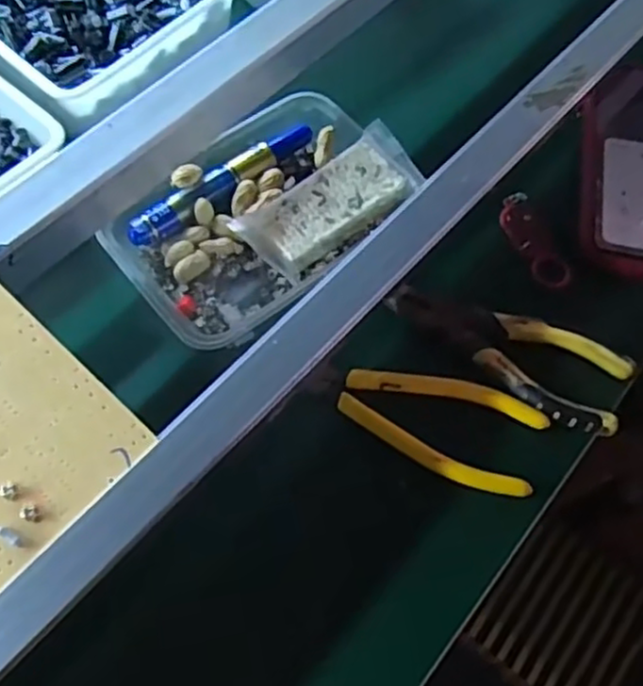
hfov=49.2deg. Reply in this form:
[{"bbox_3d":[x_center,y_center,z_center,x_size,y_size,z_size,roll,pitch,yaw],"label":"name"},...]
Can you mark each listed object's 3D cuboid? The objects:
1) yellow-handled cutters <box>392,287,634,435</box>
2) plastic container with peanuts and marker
[{"bbox_3d":[0.099,0.005,0.385,0.132,0.018,0.048,23,67,10],"label":"yellow-handled cutters"},{"bbox_3d":[-0.035,-0.077,0.409,0.166,0.034,0.106,-38,71,-16],"label":"plastic container with peanuts and marker"}]

